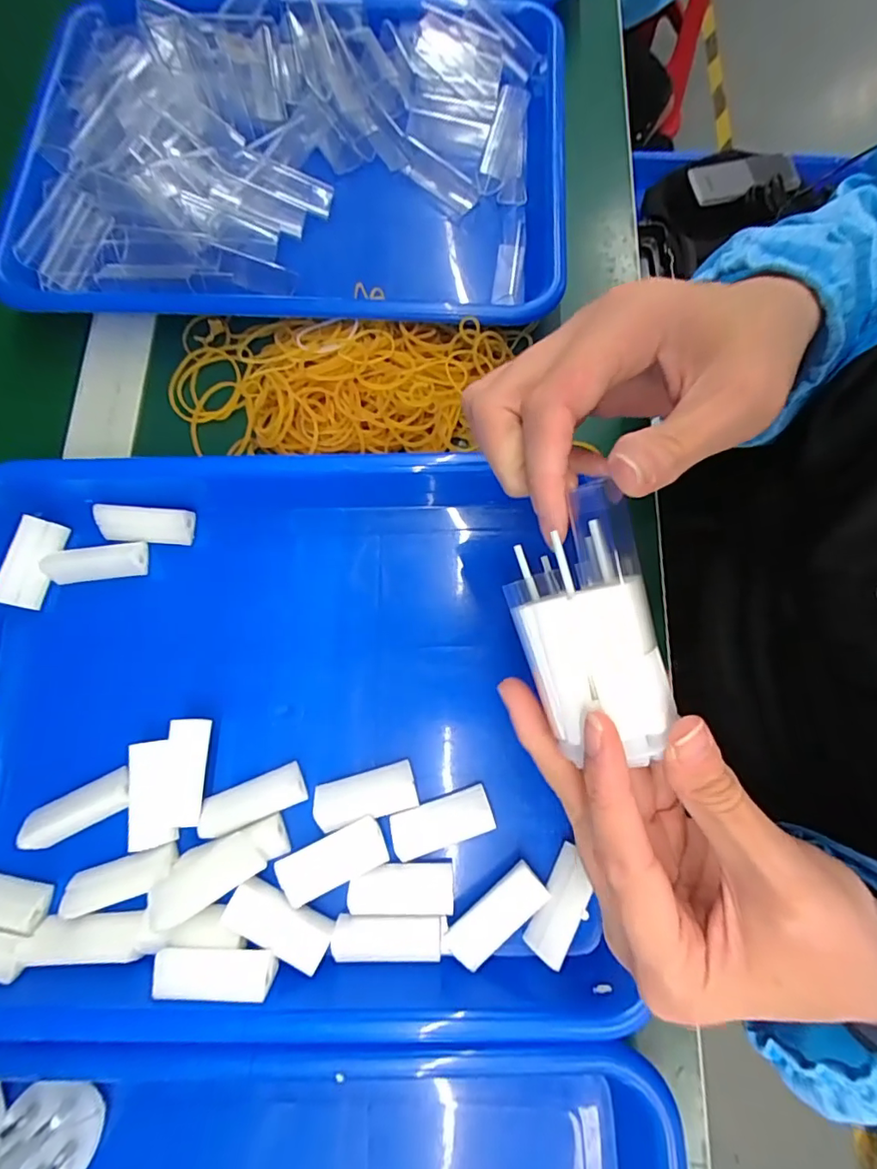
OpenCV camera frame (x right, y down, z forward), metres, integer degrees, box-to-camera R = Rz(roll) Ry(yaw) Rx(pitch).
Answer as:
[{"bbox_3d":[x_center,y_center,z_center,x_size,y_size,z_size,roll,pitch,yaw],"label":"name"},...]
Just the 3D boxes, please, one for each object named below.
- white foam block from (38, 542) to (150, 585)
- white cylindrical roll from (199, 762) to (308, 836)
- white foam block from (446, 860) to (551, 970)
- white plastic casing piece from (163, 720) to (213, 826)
[{"bbox_3d":[-0.175,-0.012,0.262,0.048,0.010,0.018,-6,77,-3],"label":"white foam block"},{"bbox_3d":[-0.084,0.098,0.235,0.046,0.011,0.017,-21,78,-7],"label":"white cylindrical roll"},{"bbox_3d":[0.026,0.144,0.225,0.046,0.009,0.017,-38,80,-10],"label":"white foam block"},{"bbox_3d":[-0.115,0.085,0.236,0.018,0.013,0.045,-2,76,-2],"label":"white plastic casing piece"}]

